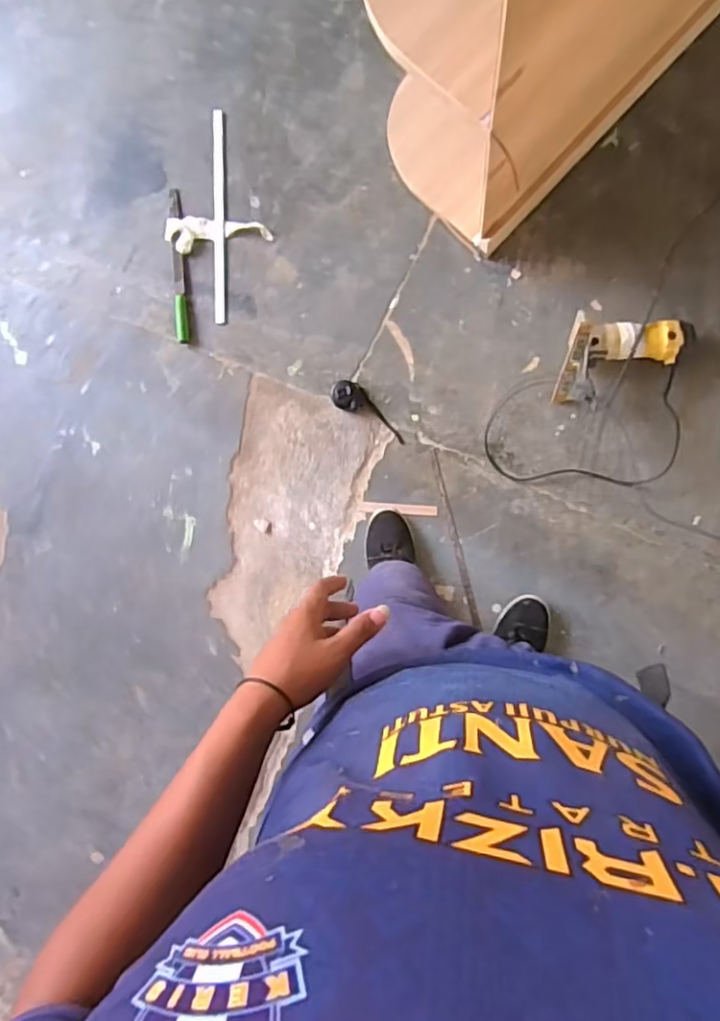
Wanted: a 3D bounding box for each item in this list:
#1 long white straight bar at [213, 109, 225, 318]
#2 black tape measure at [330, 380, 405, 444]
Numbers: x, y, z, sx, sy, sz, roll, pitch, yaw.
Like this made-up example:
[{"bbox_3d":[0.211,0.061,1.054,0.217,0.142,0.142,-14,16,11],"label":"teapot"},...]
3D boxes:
[{"bbox_3d":[-0.327,-0.685,1.470,0.028,0.010,0.507,-2,85,1],"label":"long white straight bar"},{"bbox_3d":[0.025,-0.219,1.365,0.191,0.027,0.065,33,93,7],"label":"black tape measure"}]

